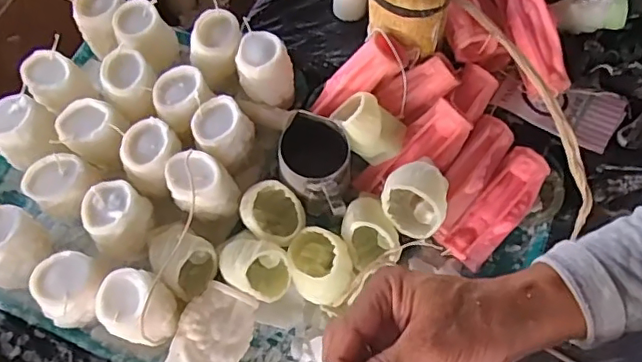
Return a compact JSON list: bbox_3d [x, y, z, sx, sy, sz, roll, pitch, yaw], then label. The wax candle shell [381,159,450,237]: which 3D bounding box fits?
[{"bbox_3d":[0.107,0.017,0.628,0.068,0.069,0.081,16,66,9],"label":"wax candle shell"}]

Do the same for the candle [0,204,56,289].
[{"bbox_3d":[-0.354,0.077,0.636,0.073,0.085,0.066,-20,65,-8],"label":"candle"}]

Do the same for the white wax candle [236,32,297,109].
[{"bbox_3d":[-0.071,-0.145,0.724,0.067,0.078,0.065,-4,64,0],"label":"white wax candle"}]

